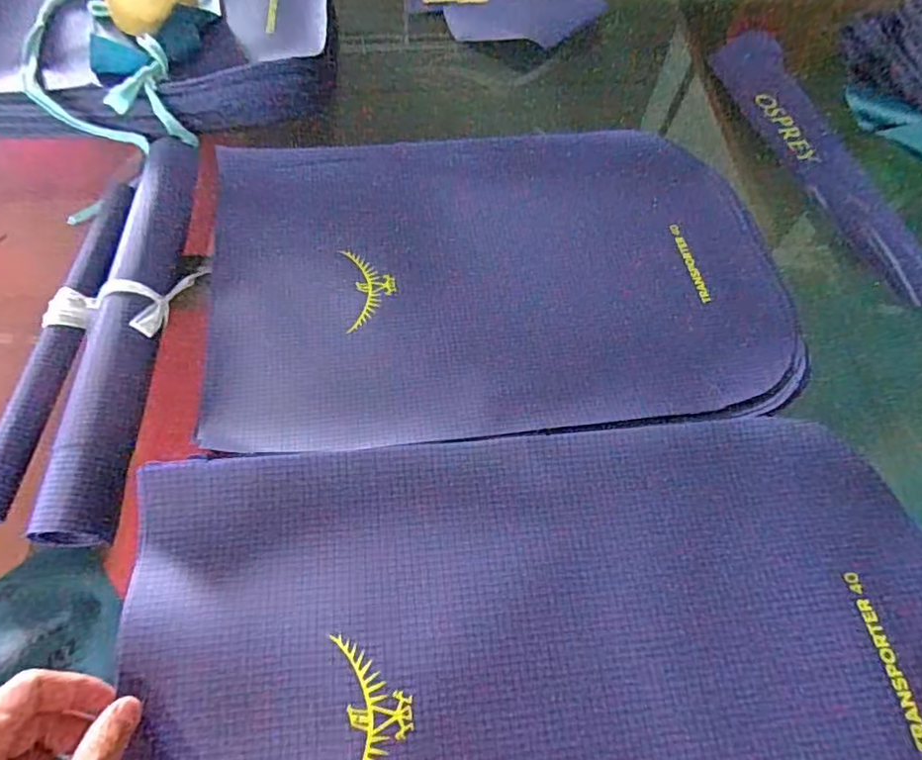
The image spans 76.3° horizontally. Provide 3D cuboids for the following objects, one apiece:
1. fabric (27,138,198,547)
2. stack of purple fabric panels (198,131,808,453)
[{"bbox_3d":[-0.275,-0.068,0.502,0.054,0.041,0.411,-1,59,-5],"label":"fabric"},{"bbox_3d":[0.035,-0.109,0.552,0.506,0.019,0.344,-4,60,-7],"label":"stack of purple fabric panels"}]

